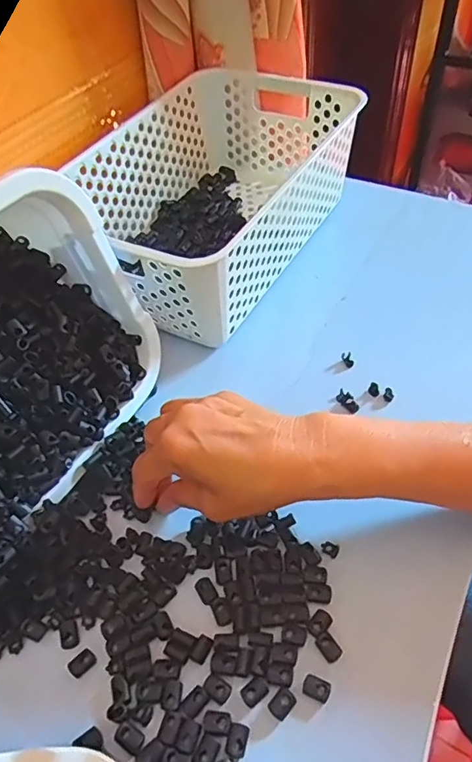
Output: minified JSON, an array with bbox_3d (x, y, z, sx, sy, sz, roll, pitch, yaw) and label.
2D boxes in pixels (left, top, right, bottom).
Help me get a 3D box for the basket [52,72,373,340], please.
[{"bbox_3d":[-0.023,-0.194,0.526,0.200,0.107,0.325,25,57,23],"label":"basket"}]

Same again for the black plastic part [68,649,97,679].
[{"bbox_3d":[-0.091,0.166,0.302,0.011,0.005,0.015,36,62,28],"label":"black plastic part"}]

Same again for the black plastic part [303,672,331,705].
[{"bbox_3d":[0.045,0.172,0.287,0.015,0.004,0.011,18,55,18],"label":"black plastic part"}]

